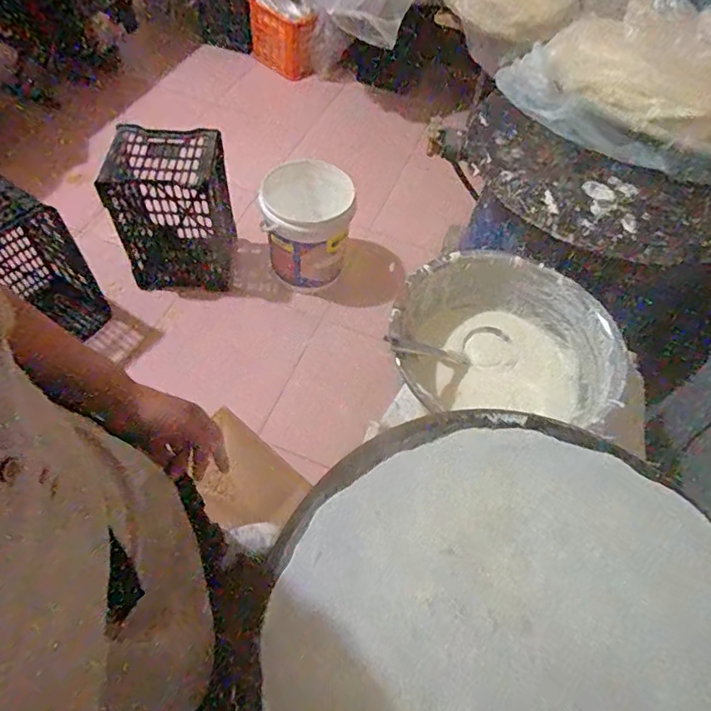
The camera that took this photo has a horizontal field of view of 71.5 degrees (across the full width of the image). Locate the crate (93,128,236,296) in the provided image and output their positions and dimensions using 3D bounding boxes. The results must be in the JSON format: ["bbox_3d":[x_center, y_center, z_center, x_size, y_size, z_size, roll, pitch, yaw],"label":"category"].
[{"bbox_3d":[-0.602,-0.463,1.646,0.348,0.472,0.260,0,58,-6],"label":"crate"}]

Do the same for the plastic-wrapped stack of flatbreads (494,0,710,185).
[{"bbox_3d":[0.623,-0.584,1.069,0.330,0.227,0.615,-36,67,-25],"label":"plastic-wrapped stack of flatbreads"}]

